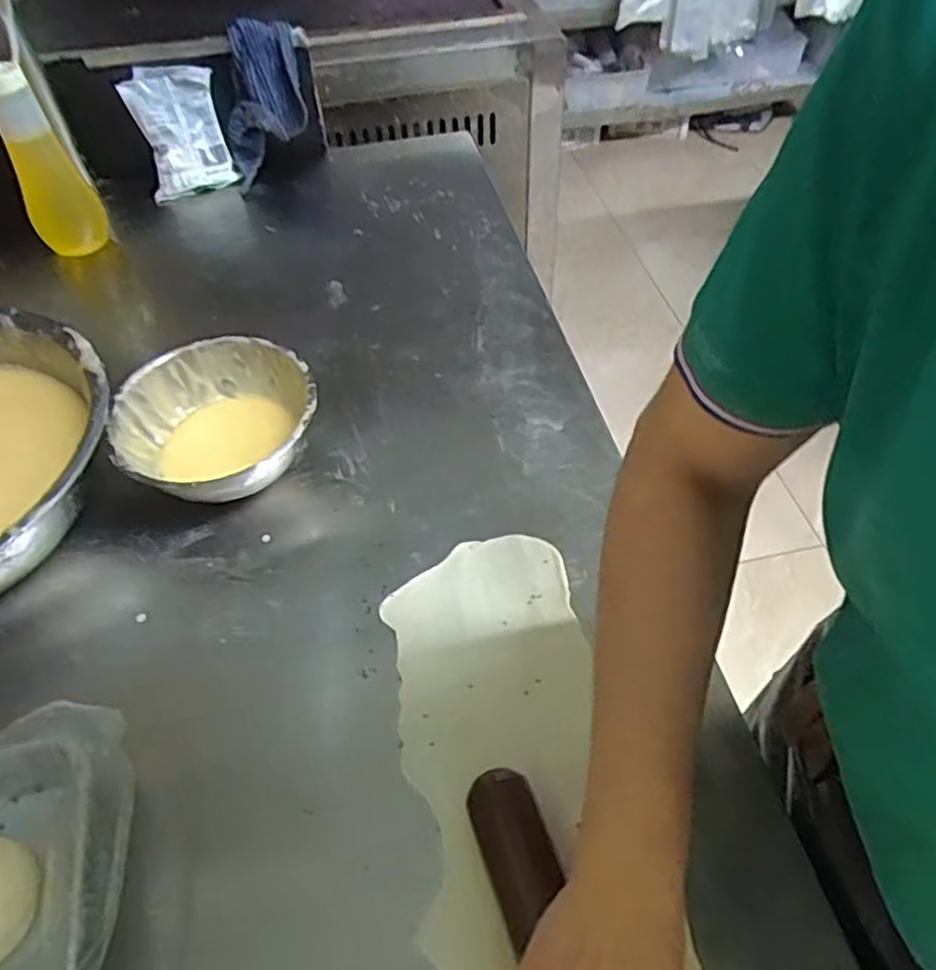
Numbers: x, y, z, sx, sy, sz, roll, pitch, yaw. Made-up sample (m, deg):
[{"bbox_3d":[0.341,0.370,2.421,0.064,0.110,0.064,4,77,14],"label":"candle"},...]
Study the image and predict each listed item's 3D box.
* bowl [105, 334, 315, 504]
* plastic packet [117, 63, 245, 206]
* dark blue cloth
[{"bbox_3d":[-0.212,-0.047,0.627,0.161,0.075,0.154,-1,51,1],"label":"bowl"},{"bbox_3d":[-0.363,-0.447,0.918,0.110,0.145,0.020,-15,19,-1],"label":"plastic packet"},{"bbox_3d":[-0.251,-0.483,0.916,0.113,0.153,0.084,-8,51,-5],"label":"dark blue cloth"}]

